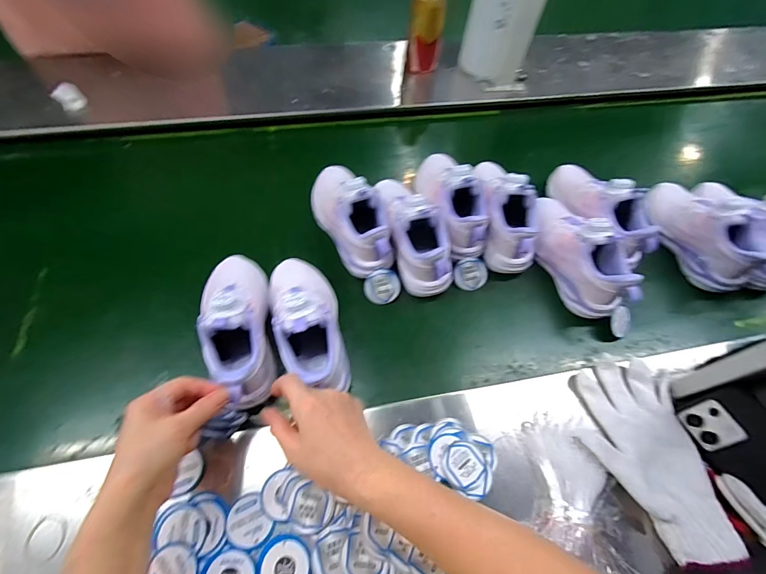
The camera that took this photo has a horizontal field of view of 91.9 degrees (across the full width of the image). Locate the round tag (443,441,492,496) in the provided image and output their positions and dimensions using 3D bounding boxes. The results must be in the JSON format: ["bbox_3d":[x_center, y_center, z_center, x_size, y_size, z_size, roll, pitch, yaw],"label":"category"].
[{"bbox_3d":[0.093,0.196,0.404,0.052,0.004,0.047,12,58,5],"label":"round tag"}]

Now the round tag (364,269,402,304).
[{"bbox_3d":[0.000,0.000,0.542,0.052,0.006,0.051,0,99,-2],"label":"round tag"}]

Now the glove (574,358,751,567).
[{"bbox_3d":[0.298,0.187,0.424,0.129,0.025,0.208,-7,58,-7],"label":"glove"}]

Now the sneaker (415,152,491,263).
[{"bbox_3d":[0.106,-0.149,0.583,0.078,0.100,0.209,-10,59,-8],"label":"sneaker"}]

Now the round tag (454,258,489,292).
[{"bbox_3d":[0.133,-0.020,0.561,0.054,0.006,0.050,1,86,-11],"label":"round tag"}]

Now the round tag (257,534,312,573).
[{"bbox_3d":[-0.094,0.267,0.353,0.050,0.004,0.048,1,58,-2],"label":"round tag"}]

